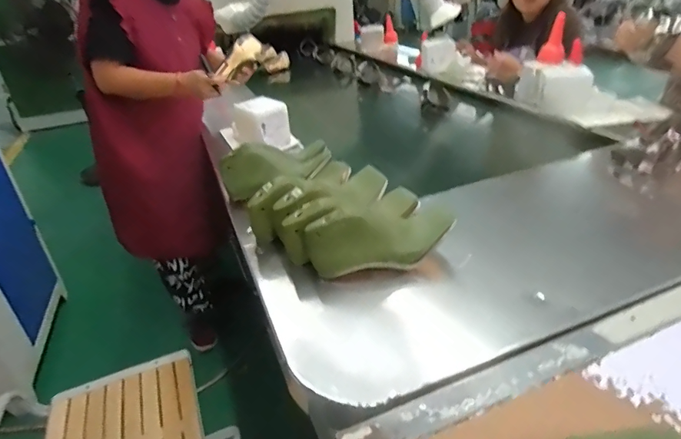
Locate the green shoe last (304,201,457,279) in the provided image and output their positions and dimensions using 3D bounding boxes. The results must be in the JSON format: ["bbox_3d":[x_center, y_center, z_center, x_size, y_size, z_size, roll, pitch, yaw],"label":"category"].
[{"bbox_3d":[0.068,0.025,0.681,0.231,0.077,0.092,-16,33,-17],"label":"green shoe last"}]

